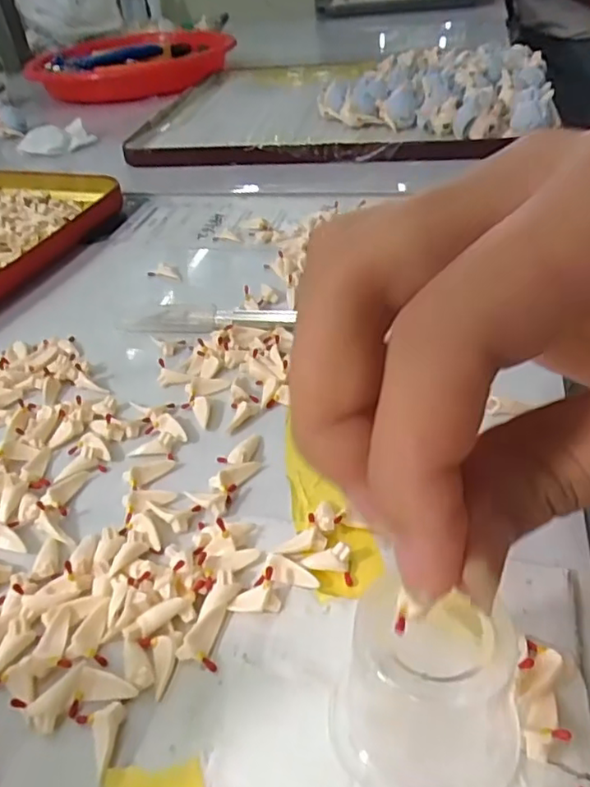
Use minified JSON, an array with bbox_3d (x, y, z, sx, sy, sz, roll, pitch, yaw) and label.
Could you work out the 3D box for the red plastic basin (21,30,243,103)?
[{"bbox_3d":[-0.166,-0.366,0.656,0.193,0.030,0.197,-4,40,3],"label":"red plastic basin"}]

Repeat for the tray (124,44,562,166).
[{"bbox_3d":[0.039,-0.248,0.490,0.294,0.031,0.257,3,41,11],"label":"tray"}]

